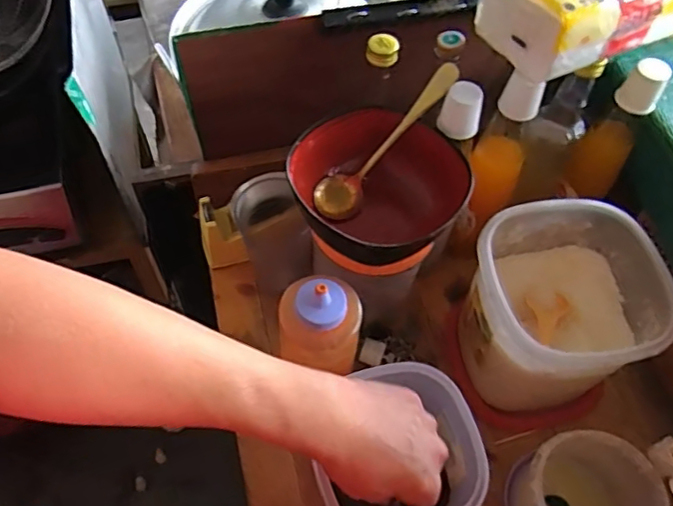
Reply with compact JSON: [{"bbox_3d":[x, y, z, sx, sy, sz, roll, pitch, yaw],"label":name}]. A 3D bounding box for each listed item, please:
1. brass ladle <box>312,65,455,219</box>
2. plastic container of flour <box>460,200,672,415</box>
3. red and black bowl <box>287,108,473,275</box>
[{"bbox_3d":[0.049,-0.103,0.546,0.177,0.030,0.039,-46,65,11],"label":"brass ladle"},{"bbox_3d":[0.215,0.061,0.598,0.163,0.169,0.156,-2,58,-3],"label":"plastic container of flour"},{"bbox_3d":[0.037,-0.055,0.545,0.147,0.077,0.135,1,58,-1],"label":"red and black bowl"}]

